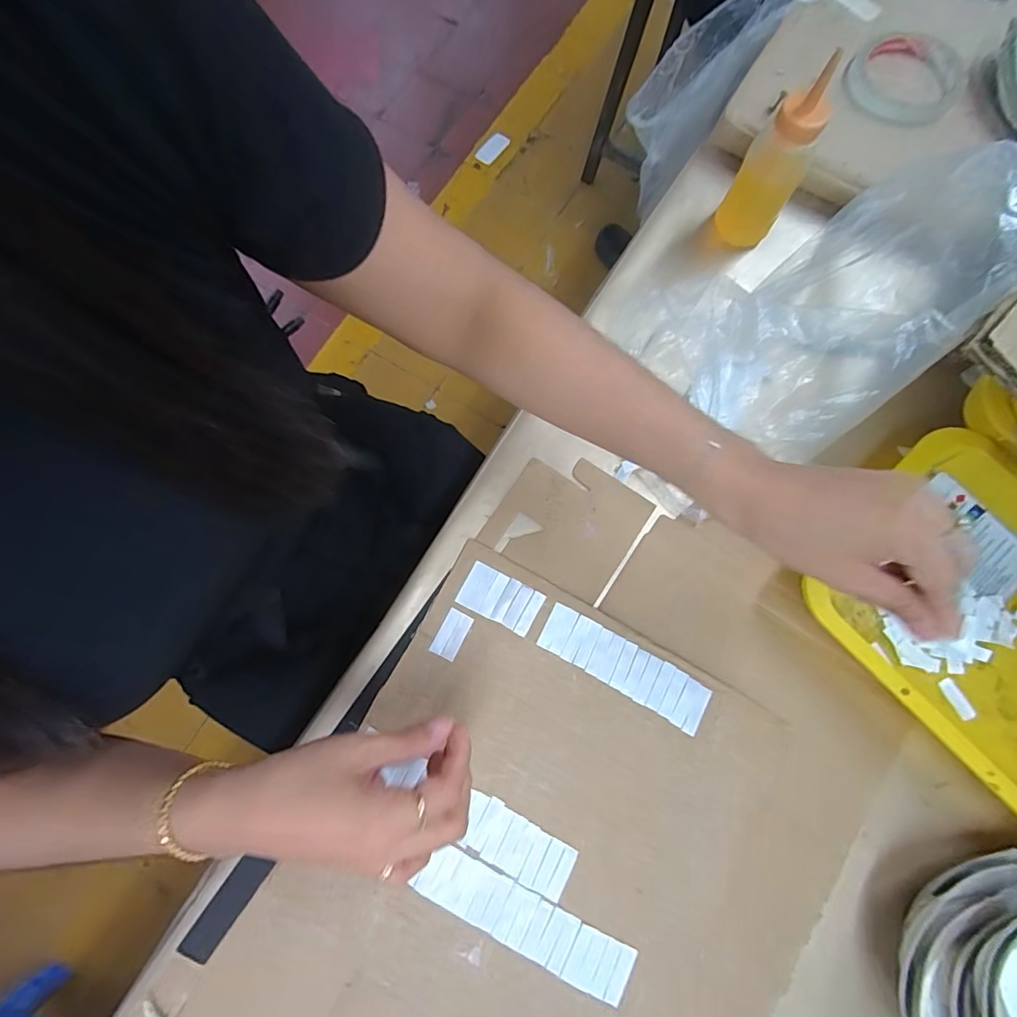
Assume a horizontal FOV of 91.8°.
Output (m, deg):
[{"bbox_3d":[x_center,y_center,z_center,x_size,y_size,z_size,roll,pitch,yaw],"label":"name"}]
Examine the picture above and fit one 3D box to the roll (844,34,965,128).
[{"bbox_3d":[0.358,-0.389,0.448,0.094,0.018,0.091,0,77,1],"label":"roll"}]

